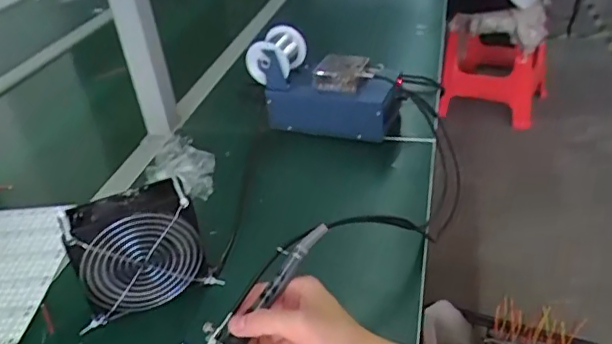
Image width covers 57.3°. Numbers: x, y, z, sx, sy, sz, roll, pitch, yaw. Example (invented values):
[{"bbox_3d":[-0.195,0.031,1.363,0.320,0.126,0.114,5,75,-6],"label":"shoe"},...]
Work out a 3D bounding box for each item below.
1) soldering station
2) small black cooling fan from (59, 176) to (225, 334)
[{"bbox_3d":[0.024,-0.127,0.773,0.186,0.113,0.077,10,37,24],"label":"soldering station"},{"bbox_3d":[-0.162,0.078,0.544,0.124,0.119,0.044,-17,34,-15],"label":"small black cooling fan"}]

